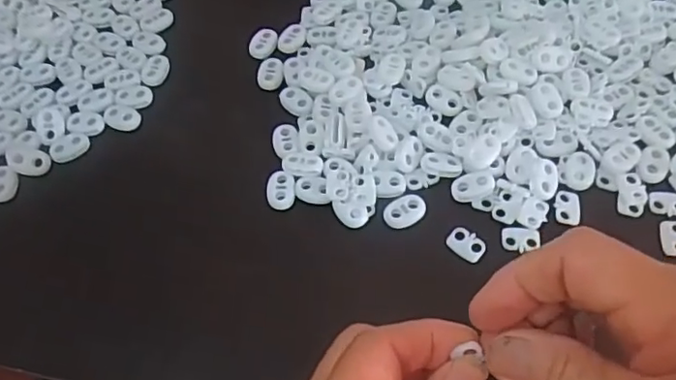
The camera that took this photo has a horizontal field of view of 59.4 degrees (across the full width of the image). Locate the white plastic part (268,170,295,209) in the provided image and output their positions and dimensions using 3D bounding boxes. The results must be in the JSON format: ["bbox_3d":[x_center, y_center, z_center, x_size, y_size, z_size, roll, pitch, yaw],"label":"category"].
[{"bbox_3d":[-0.030,0.000,0.319,0.015,0.007,0.021,-2,59,4],"label":"white plastic part"}]

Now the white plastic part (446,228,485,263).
[{"bbox_3d":[0.065,0.028,0.299,0.019,0.004,0.013,32,67,21],"label":"white plastic part"}]

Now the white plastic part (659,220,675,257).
[{"bbox_3d":[0.167,0.023,0.292,0.013,0.004,0.019,5,60,8],"label":"white plastic part"}]

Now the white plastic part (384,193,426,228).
[{"bbox_3d":[0.036,0.011,0.310,0.023,0.006,0.015,-31,62,-13],"label":"white plastic part"}]

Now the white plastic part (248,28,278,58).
[{"bbox_3d":[-0.048,-0.093,0.374,0.016,0.004,0.024,15,62,13],"label":"white plastic part"}]

